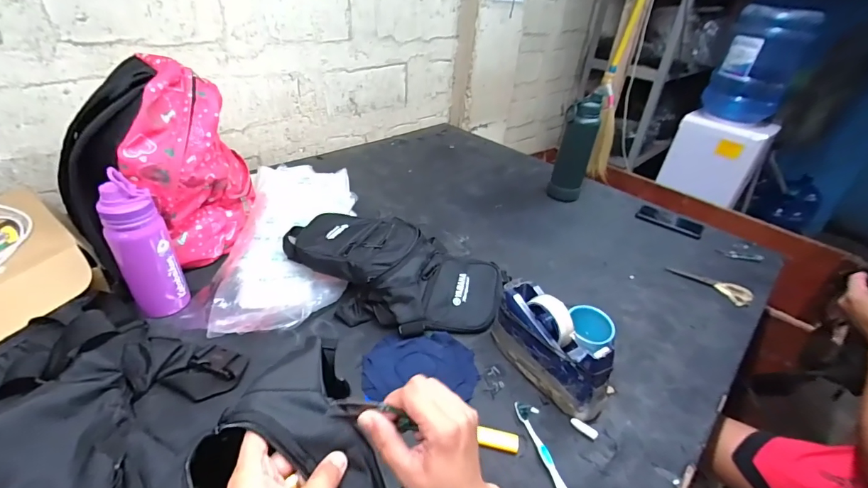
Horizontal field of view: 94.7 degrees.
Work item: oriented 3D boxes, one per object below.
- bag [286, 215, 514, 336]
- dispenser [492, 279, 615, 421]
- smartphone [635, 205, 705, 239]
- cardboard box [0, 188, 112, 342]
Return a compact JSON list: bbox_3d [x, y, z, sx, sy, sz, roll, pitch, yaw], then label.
[{"bbox_3d":[-0.086,0.053,0.752,0.397,0.093,0.191,20,38,18],"label":"bag"},{"bbox_3d":[0.179,0.160,0.627,0.070,0.106,0.211,-15,41,-27],"label":"dispenser"},{"bbox_3d":[0.638,-0.063,1.080,0.160,0.010,0.074,30,42,29],"label":"smartphone"},{"bbox_3d":[-0.702,0.024,0.647,0.308,0.088,0.205,31,42,30],"label":"cardboard box"}]

